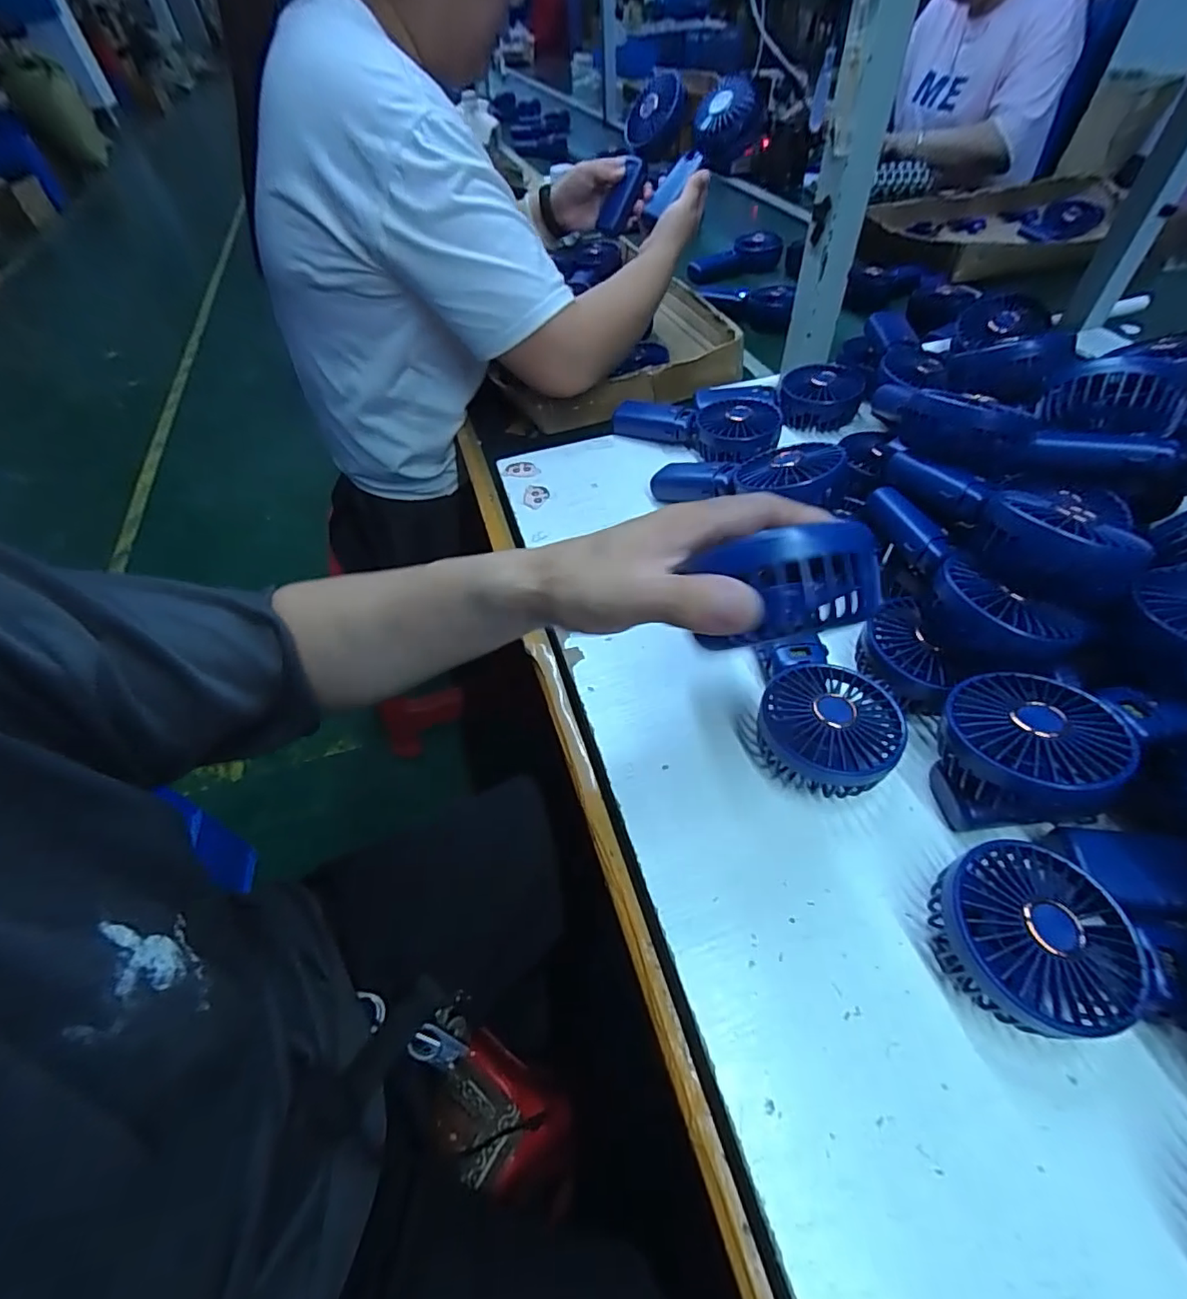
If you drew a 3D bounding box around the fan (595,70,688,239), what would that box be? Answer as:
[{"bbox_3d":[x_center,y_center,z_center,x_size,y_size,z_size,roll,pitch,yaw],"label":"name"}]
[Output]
[{"bbox_3d":[0.067,-0.644,0.737,0.077,0.171,0.059,26,12,19],"label":"fan"}]

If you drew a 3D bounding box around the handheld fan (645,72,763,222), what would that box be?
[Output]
[{"bbox_3d":[0.132,-0.608,0.688,0.169,0.062,0.071,-38,51,20],"label":"handheld fan"}]

